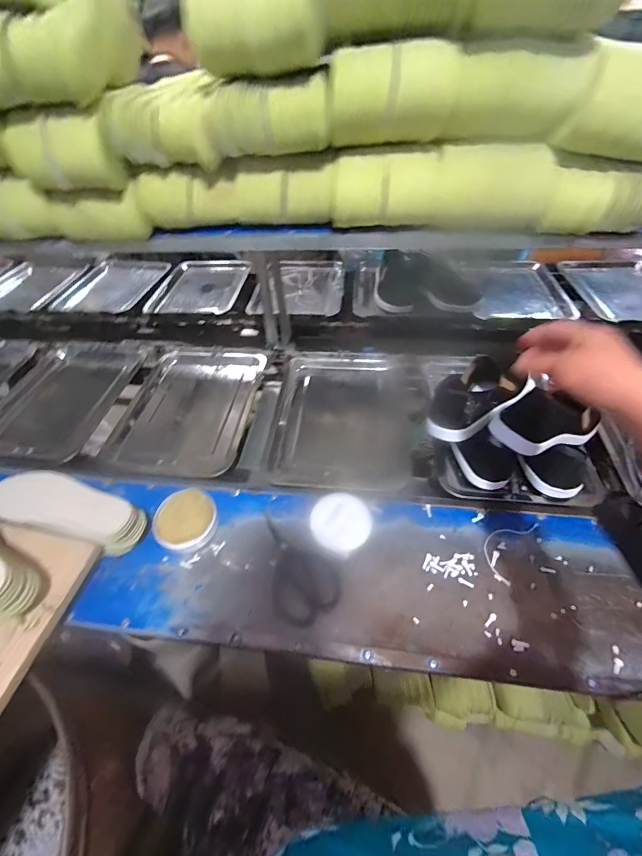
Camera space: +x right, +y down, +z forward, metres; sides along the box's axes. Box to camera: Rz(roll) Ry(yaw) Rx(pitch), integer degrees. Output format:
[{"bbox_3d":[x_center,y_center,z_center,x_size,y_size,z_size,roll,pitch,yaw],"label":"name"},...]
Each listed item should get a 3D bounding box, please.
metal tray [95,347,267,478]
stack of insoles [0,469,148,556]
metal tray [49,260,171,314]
[{"bbox_3d":[-0.274,-0.054,0.764,0.267,0.046,0.351,3,48,7],"label":"metal tray"},{"bbox_3d":[-0.428,0.146,0.598,0.278,0.076,0.094,11,50,13],"label":"stack of insoles"},{"bbox_3d":[-0.684,-0.464,1.157,0.299,0.069,0.370,9,49,11],"label":"metal tray"}]

